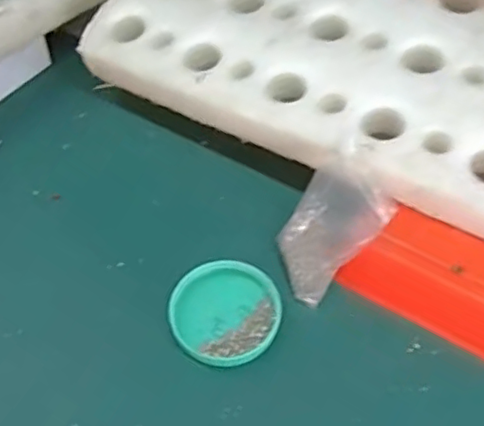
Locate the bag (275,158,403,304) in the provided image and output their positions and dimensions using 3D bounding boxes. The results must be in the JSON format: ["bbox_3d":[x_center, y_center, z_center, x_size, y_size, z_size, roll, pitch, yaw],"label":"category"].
[{"bbox_3d":[0.052,0.006,0.371,0.010,0.096,0.059,-4,53,-35],"label":"bag"}]

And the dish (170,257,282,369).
[{"bbox_3d":[-0.010,0.061,0.378,0.064,0.011,0.069,-1,54,1],"label":"dish"}]

